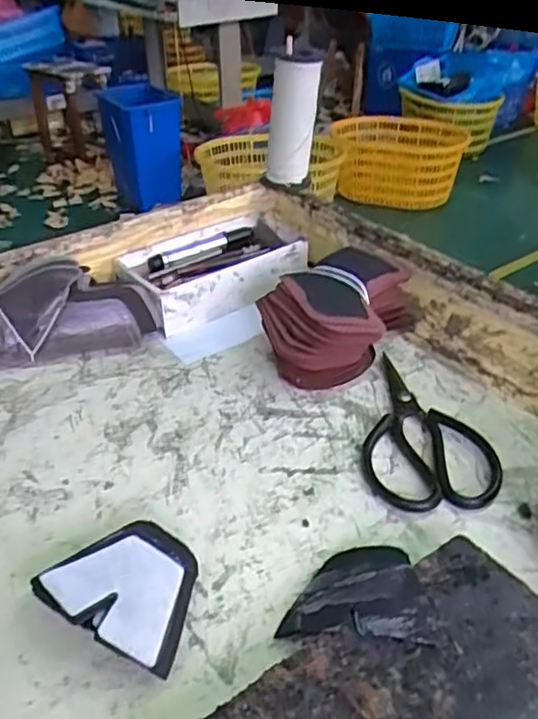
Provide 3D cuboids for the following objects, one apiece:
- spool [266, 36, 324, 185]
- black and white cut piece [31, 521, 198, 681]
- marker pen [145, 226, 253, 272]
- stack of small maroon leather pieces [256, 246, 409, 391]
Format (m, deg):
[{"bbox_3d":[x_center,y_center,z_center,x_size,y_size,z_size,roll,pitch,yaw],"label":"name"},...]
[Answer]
[{"bbox_3d":[0.027,-0.261,0.710,0.056,0.138,0.051,-1,36,1],"label":"spool"},{"bbox_3d":[-0.085,0.138,0.399,0.104,0.038,0.076,20,41,28],"label":"black and white cut piece"},{"bbox_3d":[-0.073,-0.124,0.732,0.135,0.016,0.013,-24,42,-30],"label":"marker pen"},{"bbox_3d":[0.059,-0.039,0.616,0.114,0.081,0.169,12,38,19],"label":"stack of small maroon leather pieces"}]

